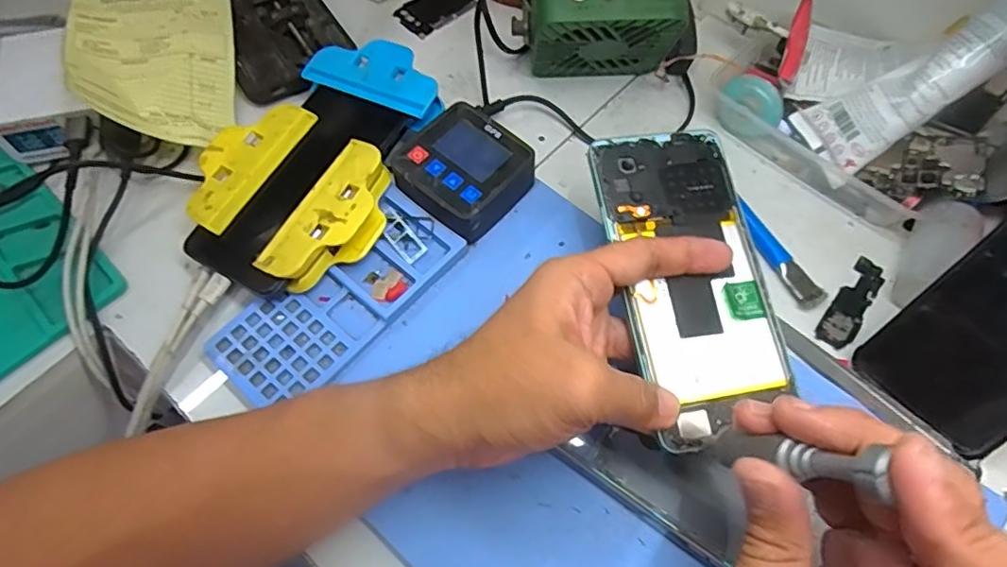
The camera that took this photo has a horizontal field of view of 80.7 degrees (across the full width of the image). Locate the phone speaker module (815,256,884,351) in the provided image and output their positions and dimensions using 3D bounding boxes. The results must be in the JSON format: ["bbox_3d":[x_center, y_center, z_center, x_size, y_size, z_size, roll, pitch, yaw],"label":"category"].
[{"bbox_3d":[0.215,0.012,0.364,0.020,0.004,0.069,36,68,17],"label":"phone speaker module"}]

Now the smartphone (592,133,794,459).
[{"bbox_3d":[0.095,-0.005,0.301,0.073,0.007,0.161,-7,72,-4],"label":"smartphone"}]

